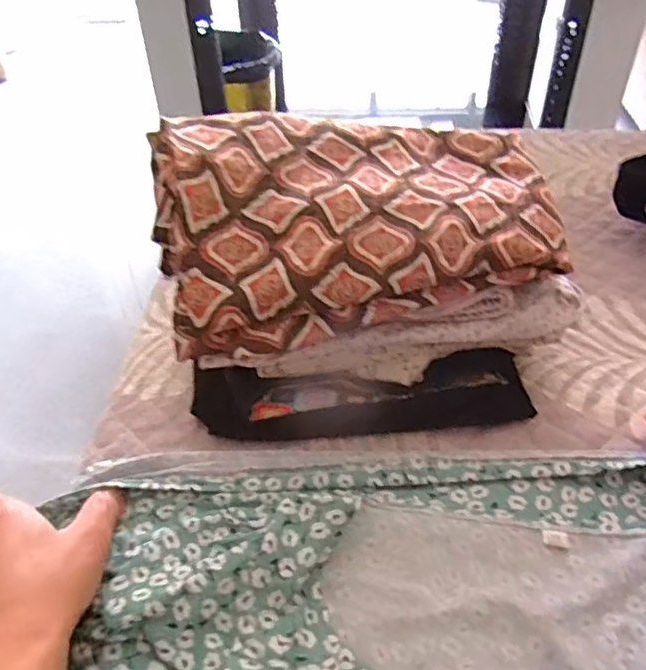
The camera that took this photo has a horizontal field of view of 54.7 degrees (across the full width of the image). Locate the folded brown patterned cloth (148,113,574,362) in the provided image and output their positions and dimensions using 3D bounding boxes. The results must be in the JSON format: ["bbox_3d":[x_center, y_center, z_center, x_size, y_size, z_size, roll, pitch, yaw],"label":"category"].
[{"bbox_3d":[0.029,-0.075,0.401,0.263,0.051,0.166,-3,62,-9],"label":"folded brown patterned cloth"}]

